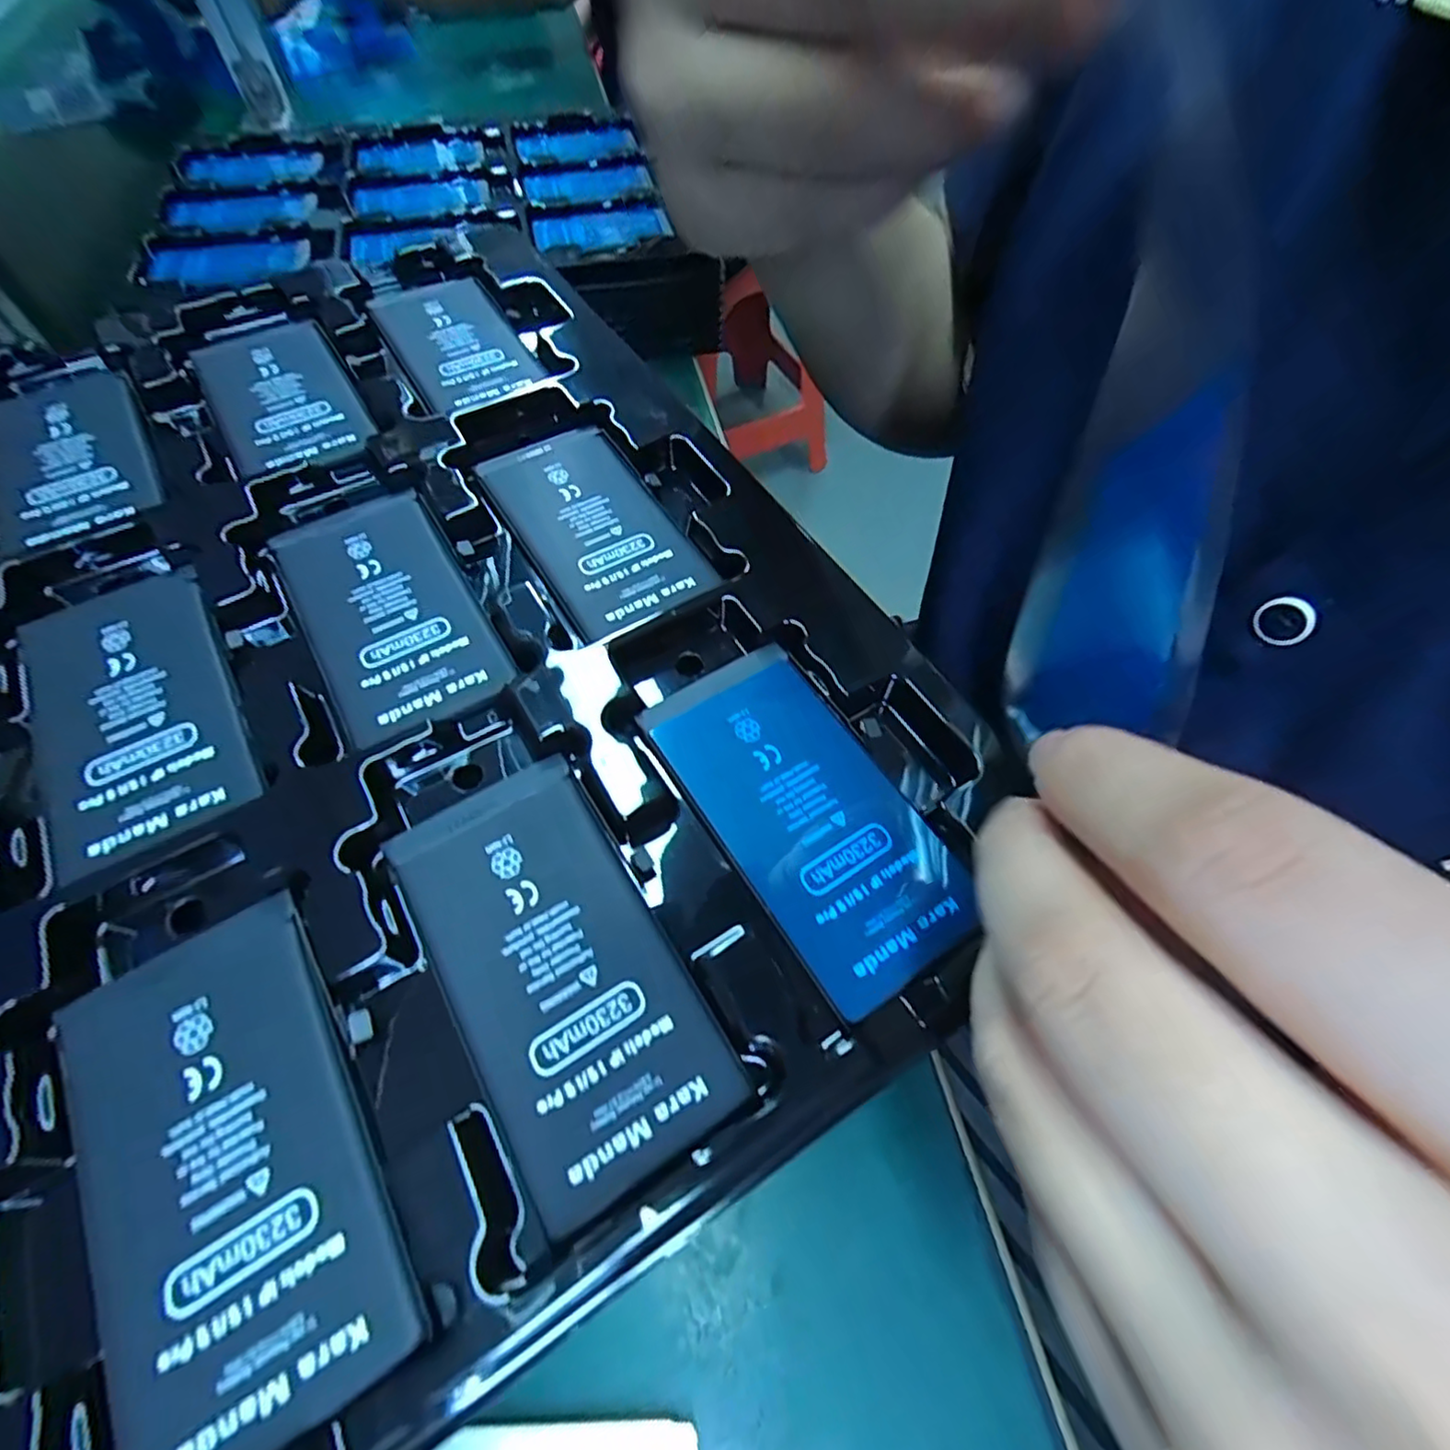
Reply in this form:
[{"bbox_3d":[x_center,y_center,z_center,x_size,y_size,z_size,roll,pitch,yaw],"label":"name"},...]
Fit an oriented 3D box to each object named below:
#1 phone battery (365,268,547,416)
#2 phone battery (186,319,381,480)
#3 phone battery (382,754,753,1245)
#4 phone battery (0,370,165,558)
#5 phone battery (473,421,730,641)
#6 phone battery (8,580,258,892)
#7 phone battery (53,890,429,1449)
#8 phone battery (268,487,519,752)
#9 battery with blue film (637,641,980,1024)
[{"bbox_3d":[-0.101,-0.144,0.237,0.043,0.004,0.081,-28,64,-15],"label":"phone battery"},{"bbox_3d":[-0.152,-0.112,0.221,0.045,0.004,0.086,-33,66,-10],"label":"phone battery"},{"bbox_3d":[-0.035,0.047,0.131,0.042,0.004,0.084,-28,65,-16],"label":"phone battery"},{"bbox_3d":[-0.209,-0.086,0.205,0.045,0.004,0.085,-33,65,-17],"label":"phone battery"},{"bbox_3d":[-0.040,-0.061,0.195,0.044,0.004,0.080,-29,64,-15],"label":"phone battery"},{"bbox_3d":[-0.146,-0.004,0.159,0.044,0.004,0.083,-33,65,-17],"label":"phone battery"},{"bbox_3d":[-0.088,0.076,0.113,0.043,0.004,0.084,-29,65,-17],"label":"phone battery"},{"bbox_3d":[-0.093,-0.033,0.177,0.043,0.004,0.083,-29,64,-15],"label":"phone battery"},{"bbox_3d":[0.019,0.018,0.151,0.042,0.004,0.084,-29,65,-16],"label":"battery with blue film"}]

